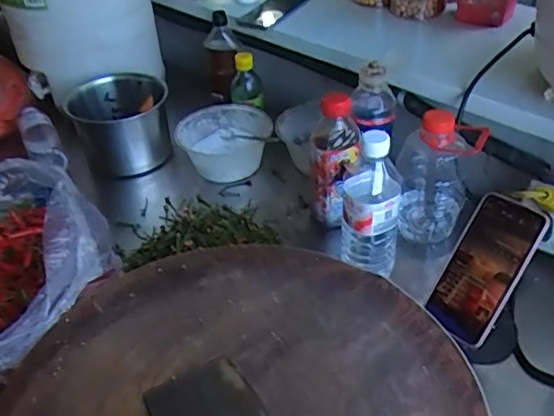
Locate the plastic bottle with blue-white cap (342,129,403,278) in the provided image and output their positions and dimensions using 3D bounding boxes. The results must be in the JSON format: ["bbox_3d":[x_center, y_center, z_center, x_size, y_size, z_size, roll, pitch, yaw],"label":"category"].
[{"bbox_3d":[0.120,-0.001,0.727,0.072,0.197,0.066,-1,40,3],"label":"plastic bottle with blue-white cap"}]

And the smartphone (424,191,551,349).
[{"bbox_3d":[0.233,0.067,0.648,0.076,0.014,0.163,29,92,33],"label":"smartphone"}]

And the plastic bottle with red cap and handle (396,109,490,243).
[{"bbox_3d":[0.229,-0.048,0.825,0.109,0.205,0.092,7,41,12],"label":"plastic bottle with red cap and handle"}]

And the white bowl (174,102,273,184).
[{"bbox_3d":[-0.093,-0.123,1.029,0.165,0.068,0.155,-2,40,2],"label":"white bowl"}]

